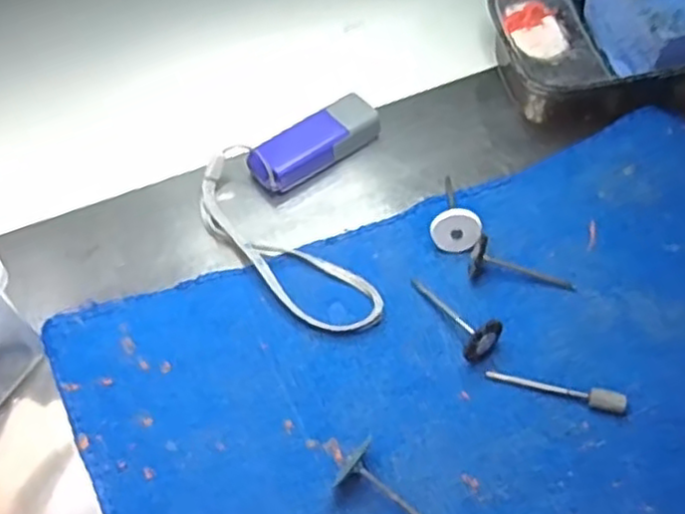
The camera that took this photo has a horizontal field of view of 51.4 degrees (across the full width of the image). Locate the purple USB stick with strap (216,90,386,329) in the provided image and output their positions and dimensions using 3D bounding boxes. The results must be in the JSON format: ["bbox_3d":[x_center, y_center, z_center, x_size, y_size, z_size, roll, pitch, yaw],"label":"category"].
[{"bbox_3d":[-0.020,-0.023,0.302,0.073,0.014,0.115,-2,57,1],"label":"purple USB stick with strap"}]

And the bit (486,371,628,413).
[{"bbox_3d":[0.078,0.048,0.258,0.049,0.005,0.008,11,58,9],"label":"bit"}]

